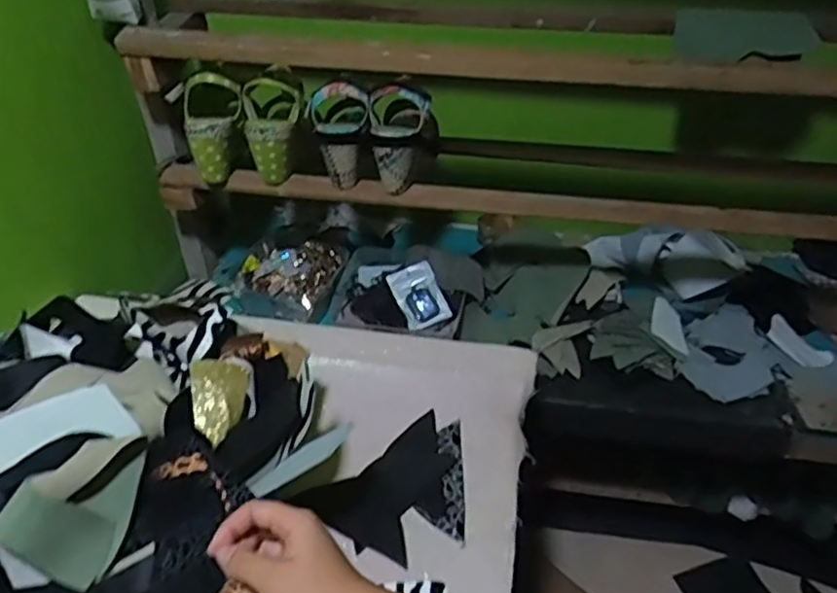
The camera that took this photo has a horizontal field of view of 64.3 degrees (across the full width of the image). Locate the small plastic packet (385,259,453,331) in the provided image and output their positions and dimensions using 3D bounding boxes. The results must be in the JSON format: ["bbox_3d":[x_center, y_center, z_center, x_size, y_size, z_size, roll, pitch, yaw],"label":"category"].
[{"bbox_3d":[0.001,-0.001,1.018,0.068,0.009,0.099,-24,80,-2],"label":"small plastic packet"}]

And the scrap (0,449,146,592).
[{"bbox_3d":[-0.253,0.163,0.507,0.011,0.091,0.102,-8,32,37],"label":"scrap"}]

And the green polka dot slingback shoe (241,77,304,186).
[{"bbox_3d":[-0.197,-0.228,0.906,0.078,0.137,0.072,-4,39,-8],"label":"green polka dot slingback shoe"}]

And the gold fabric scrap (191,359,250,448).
[{"bbox_3d":[-0.181,0.096,0.609,0.058,0.016,0.080,3,63,-35],"label":"gold fabric scrap"}]

